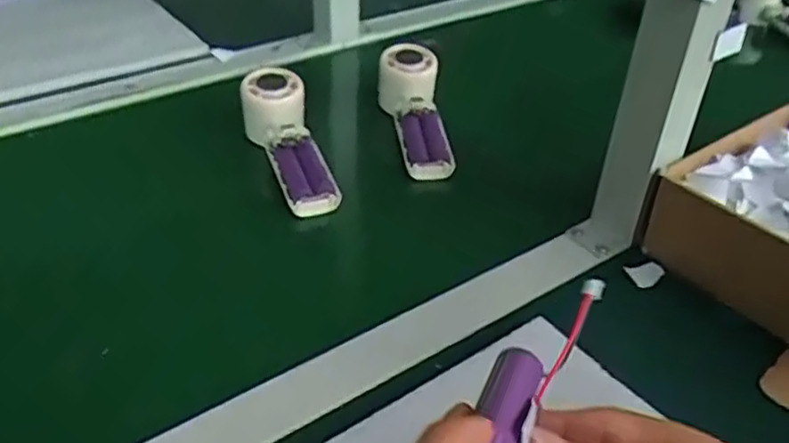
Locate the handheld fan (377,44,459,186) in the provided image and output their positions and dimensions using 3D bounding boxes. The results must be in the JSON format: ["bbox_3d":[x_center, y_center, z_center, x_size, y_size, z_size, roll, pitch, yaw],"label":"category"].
[{"bbox_3d":[0.022,-0.102,0.682,0.053,0.046,0.166,-6,53,-11],"label":"handheld fan"}]

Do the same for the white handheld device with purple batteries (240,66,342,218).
[{"bbox_3d":[-0.091,-0.073,0.619,0.059,0.063,0.154,-14,40,-21],"label":"white handheld device with purple batteries"}]

